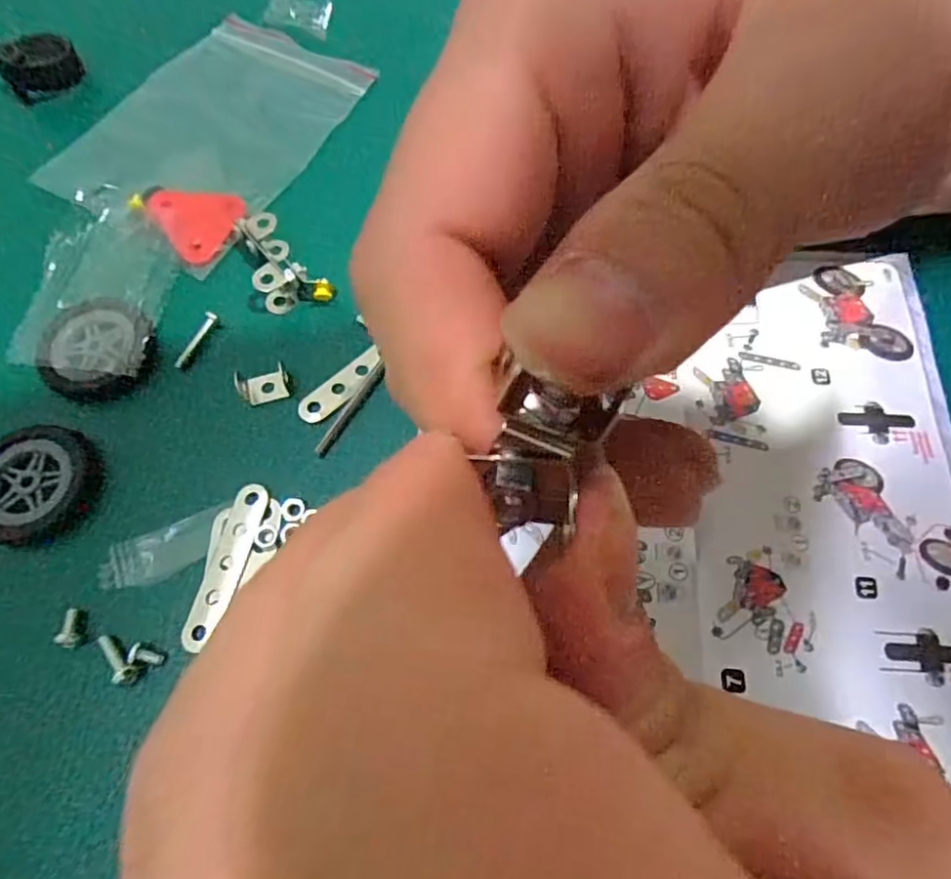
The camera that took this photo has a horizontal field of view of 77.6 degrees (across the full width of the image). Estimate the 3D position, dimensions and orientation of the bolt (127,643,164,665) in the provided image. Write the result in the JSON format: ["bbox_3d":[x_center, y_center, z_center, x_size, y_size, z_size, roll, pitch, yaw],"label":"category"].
[{"bbox_3d":[-0.091,0.060,0.163,0.009,0.004,0.005,22,64,-15],"label":"bolt"}]

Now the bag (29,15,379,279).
[{"bbox_3d":[-0.105,-0.126,0.235,0.079,0.011,0.113,26,67,12],"label":"bag"}]

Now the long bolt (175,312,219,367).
[{"bbox_3d":[-0.095,-0.034,0.201,0.004,0.004,0.022,27,79,12],"label":"long bolt"}]

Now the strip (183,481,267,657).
[{"bbox_3d":[-0.073,0.035,0.172,0.011,0.004,0.048,11,65,5],"label":"strip"}]

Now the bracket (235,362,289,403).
[{"bbox_3d":[-0.071,-0.018,0.196,0.017,0.005,0.011,-9,65,-4],"label":"bracket"}]

